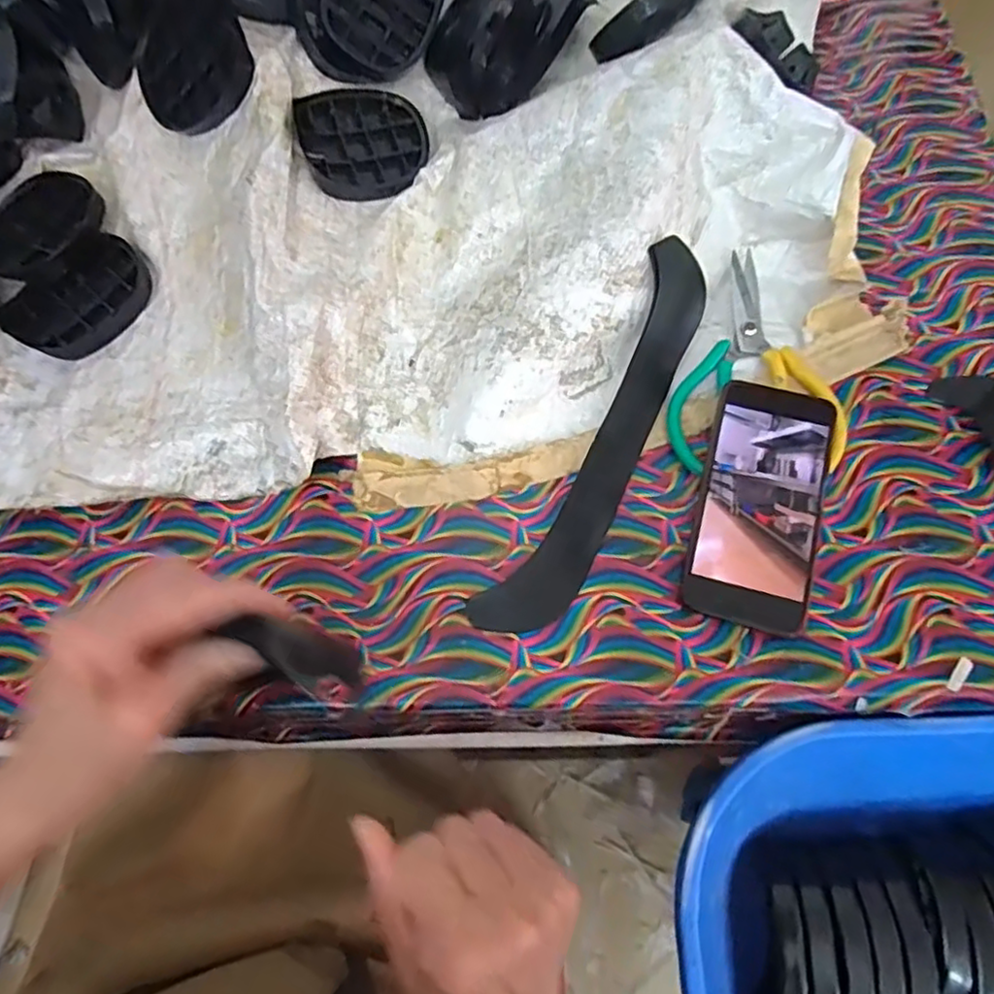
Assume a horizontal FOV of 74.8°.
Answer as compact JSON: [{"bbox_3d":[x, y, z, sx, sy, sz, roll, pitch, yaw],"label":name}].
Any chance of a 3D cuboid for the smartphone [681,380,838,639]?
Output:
[{"bbox_3d":[0.171,0.002,0.420,0.075,0.008,0.161,15,72,8],"label":"smartphone"}]

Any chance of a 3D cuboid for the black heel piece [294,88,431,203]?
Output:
[{"bbox_3d":[-0.106,-0.284,0.523,0.105,0.027,0.091,-10,84,-25],"label":"black heel piece"}]

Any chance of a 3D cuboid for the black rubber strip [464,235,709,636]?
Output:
[{"bbox_3d":[0.072,-0.039,0.430,0.055,0.053,0.289,26,70,13],"label":"black rubber strip"}]

